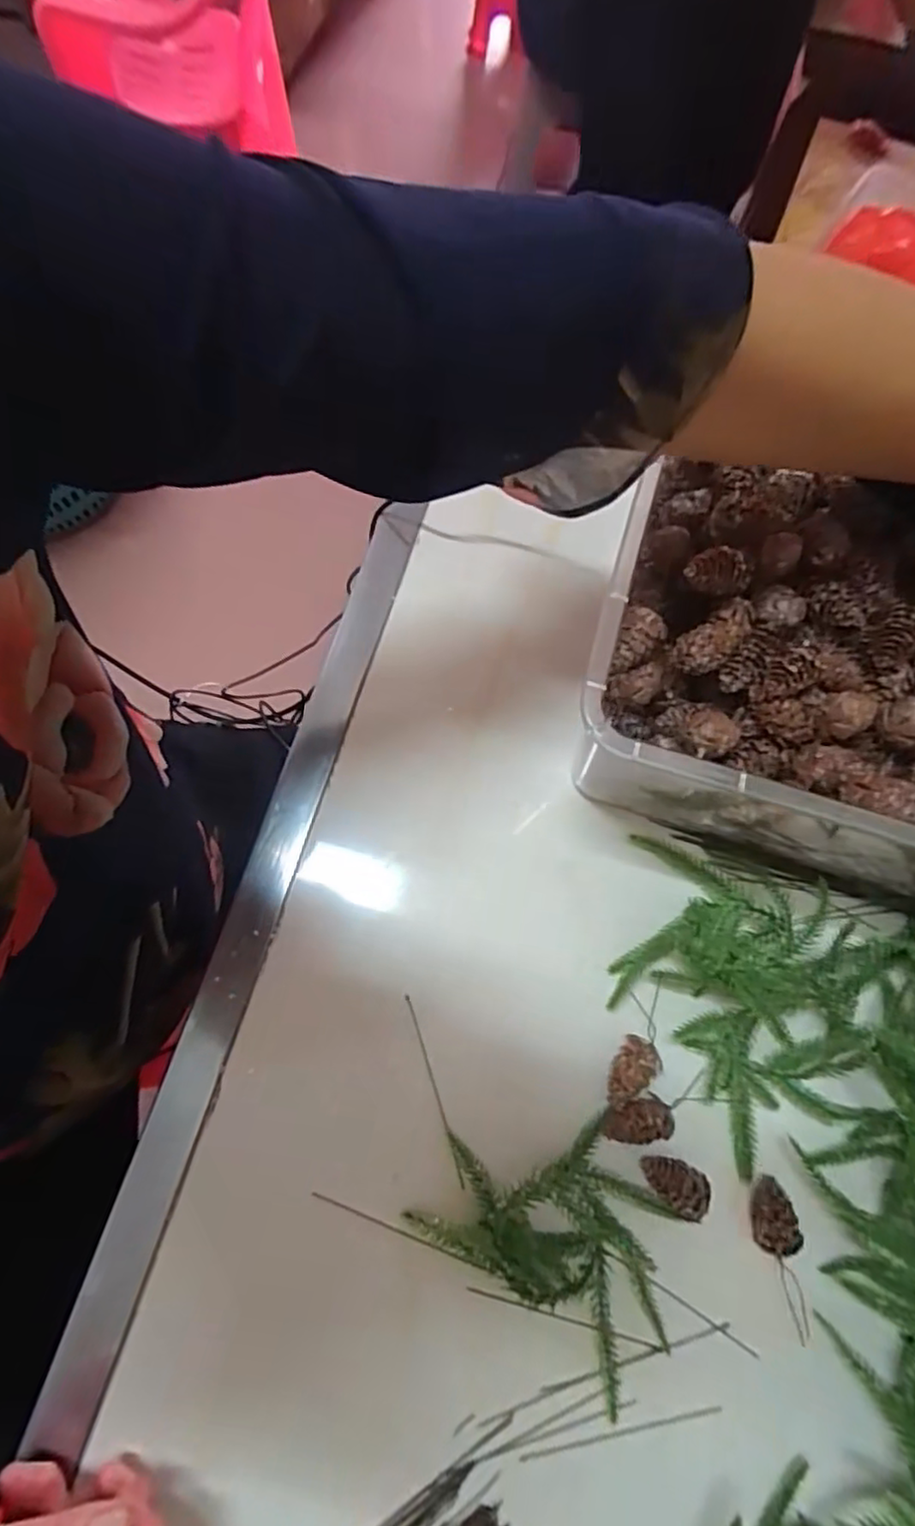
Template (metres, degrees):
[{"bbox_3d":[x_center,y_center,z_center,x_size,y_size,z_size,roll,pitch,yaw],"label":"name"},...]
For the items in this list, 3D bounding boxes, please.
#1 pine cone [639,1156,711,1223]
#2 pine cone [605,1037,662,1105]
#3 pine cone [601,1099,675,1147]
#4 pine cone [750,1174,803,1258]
[{"bbox_3d":[0.114,0.219,0.341,0.035,0.017,0.022,29,74,7],"label":"pine cone"},{"bbox_3d":[0.094,0.167,0.356,0.023,0.022,0.037,19,73,4],"label":"pine cone"},{"bbox_3d":[0.097,0.190,0.347,0.035,0.017,0.022,8,72,0],"label":"pine cone"},{"bbox_3d":[0.160,0.234,0.339,0.022,0.017,0.033,-9,73,-5],"label":"pine cone"}]

